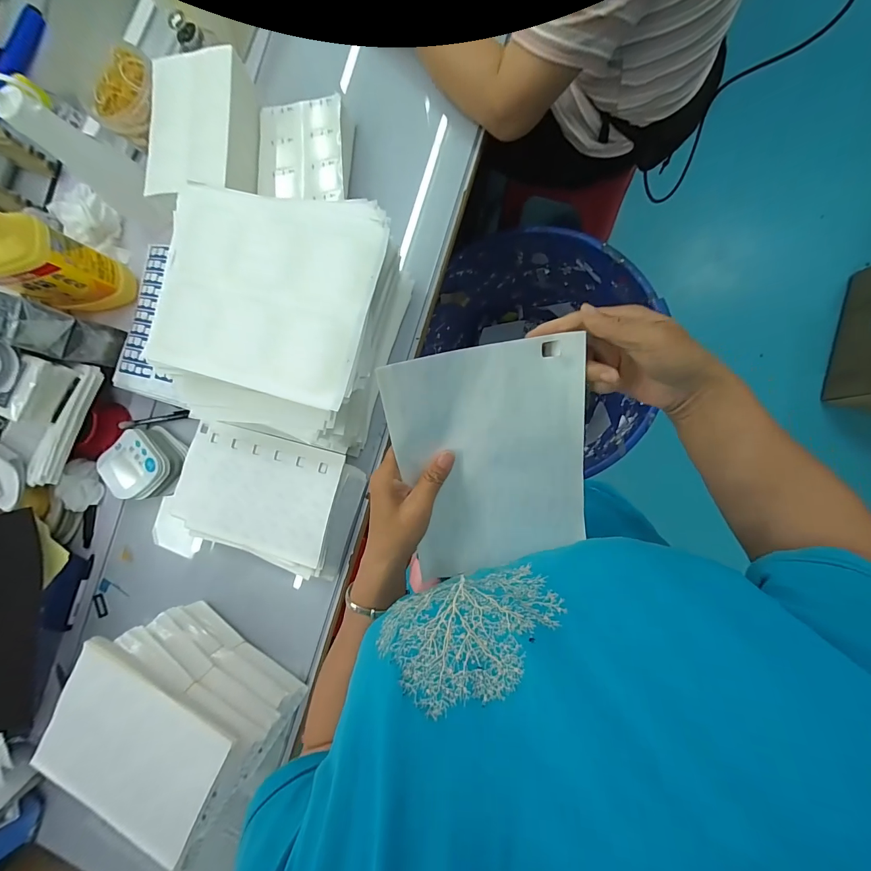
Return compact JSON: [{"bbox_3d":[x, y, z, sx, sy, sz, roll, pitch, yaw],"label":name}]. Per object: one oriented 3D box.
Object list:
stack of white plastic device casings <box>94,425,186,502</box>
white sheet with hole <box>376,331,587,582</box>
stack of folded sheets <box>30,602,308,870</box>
[{"bbox_3d":[-0.471,0.046,0.604,0.108,0.033,0.113,35,93,8],"label":"stack of white plastic device casings"},{"bbox_3d":[0.053,0.031,0.337,0.164,0.016,0.214,-9,111,1],"label":"white sheet with hole"},{"bbox_3d":[-0.336,0.369,0.496,0.223,0.149,0.154,29,92,9],"label":"stack of folded sheets"}]

